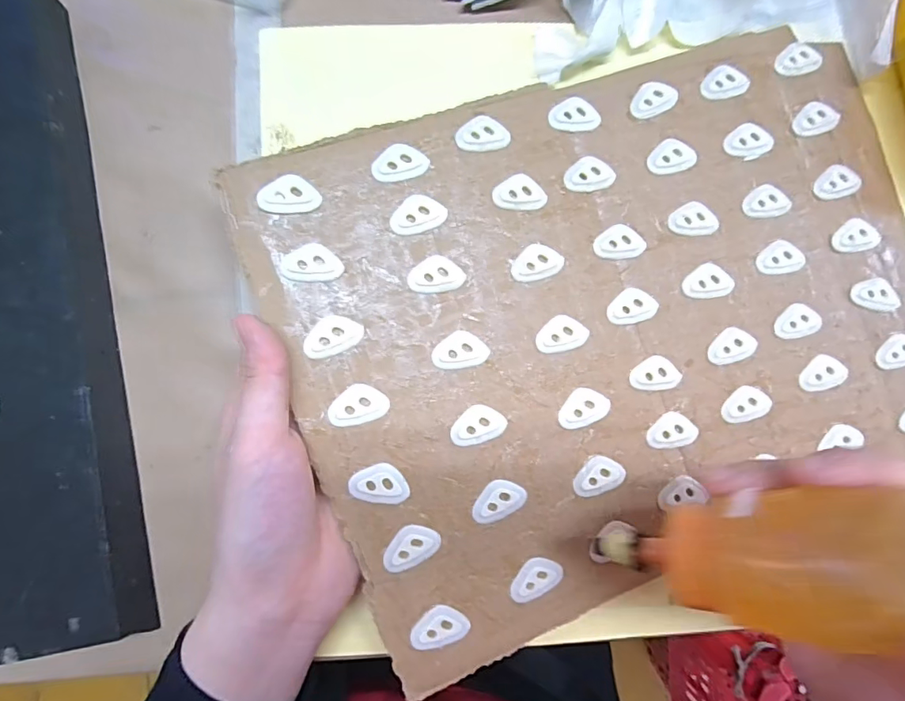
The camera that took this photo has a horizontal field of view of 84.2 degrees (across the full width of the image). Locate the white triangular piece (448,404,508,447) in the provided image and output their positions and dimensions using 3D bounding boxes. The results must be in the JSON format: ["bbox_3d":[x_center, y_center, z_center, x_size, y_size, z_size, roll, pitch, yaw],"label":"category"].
[{"bbox_3d":[0.012,0.034,0.229,0.026,0.004,0.017,-12,90,-5],"label":"white triangular piece"}]

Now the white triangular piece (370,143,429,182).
[{"bbox_3d":[-0.024,-0.086,0.228,0.026,0.004,0.016,-14,89,-5],"label":"white triangular piece"}]

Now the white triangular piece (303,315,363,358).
[{"bbox_3d":[-0.053,-0.007,0.219,0.025,0.004,0.016,-29,90,-5],"label":"white triangular piece"}]

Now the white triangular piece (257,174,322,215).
[{"bbox_3d":[-0.071,-0.068,0.218,0.025,0.005,0.017,-6,88,-4],"label":"white triangular piece"}]

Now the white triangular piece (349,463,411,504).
[{"bbox_3d":[-0.032,0.058,0.219,0.025,0.004,0.017,1,88,-4],"label":"white triangular piece"}]

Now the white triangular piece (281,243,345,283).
[{"bbox_3d":[-0.061,-0.038,0.219,0.025,0.004,0.016,-6,88,-4],"label":"white triangular piece"}]

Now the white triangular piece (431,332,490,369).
[{"bbox_3d":[0.004,0.000,0.229,0.026,0.004,0.017,-5,89,-5],"label":"white triangular piece"}]

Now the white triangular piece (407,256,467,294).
[{"bbox_3d":[-0.007,-0.035,0.228,0.026,0.004,0.017,-5,89,-5],"label":"white triangular piece"}]

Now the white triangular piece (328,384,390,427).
[{"bbox_3d":[-0.041,0.024,0.220,0.025,0.004,0.017,-17,89,-5],"label":"white triangular piece"}]

